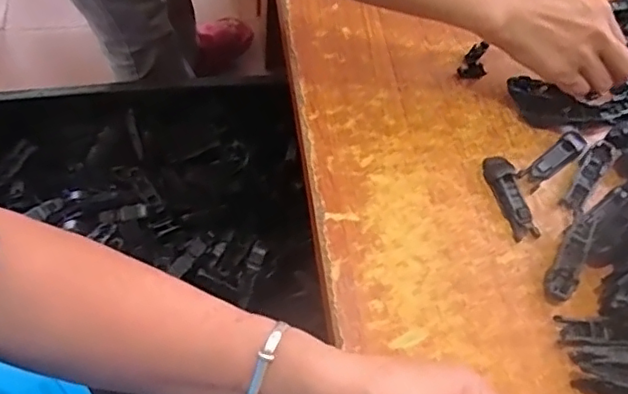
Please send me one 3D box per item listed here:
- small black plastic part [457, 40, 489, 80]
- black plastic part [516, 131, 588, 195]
[{"bbox_3d":[0.148,-0.122,0.527,0.023,0.007,0.045,33,64,11],"label":"small black plastic part"},{"bbox_3d":[0.197,-0.031,0.478,0.066,0.008,0.020,-34,71,-21],"label":"black plastic part"}]

